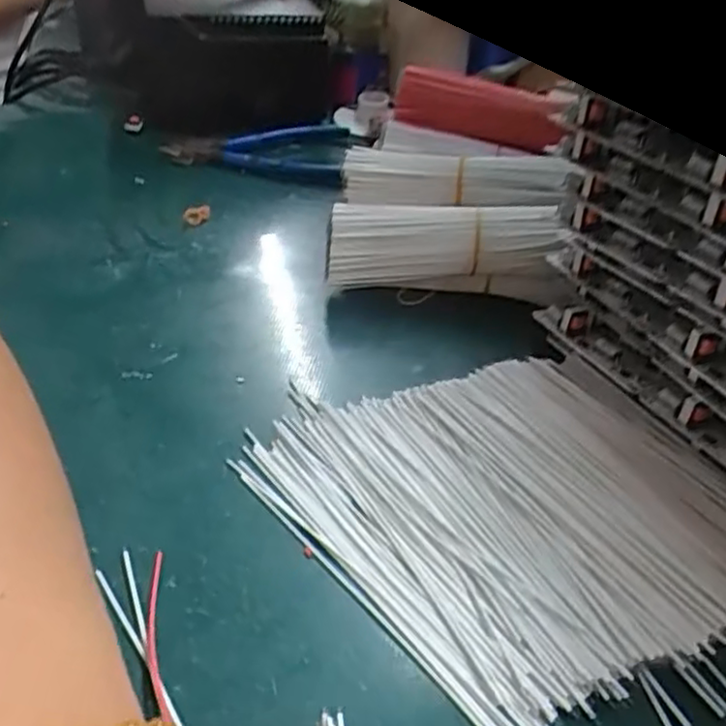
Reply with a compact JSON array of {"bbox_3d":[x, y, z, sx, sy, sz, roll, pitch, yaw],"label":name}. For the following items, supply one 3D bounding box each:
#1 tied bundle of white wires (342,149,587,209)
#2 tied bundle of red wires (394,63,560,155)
[{"bbox_3d":[0.045,-0.093,0.354,0.113,0.022,0.029,10,36,12],"label":"tied bundle of white wires"},{"bbox_3d":[0.065,-0.135,0.381,0.095,0.034,0.024,10,33,-16],"label":"tied bundle of red wires"}]

